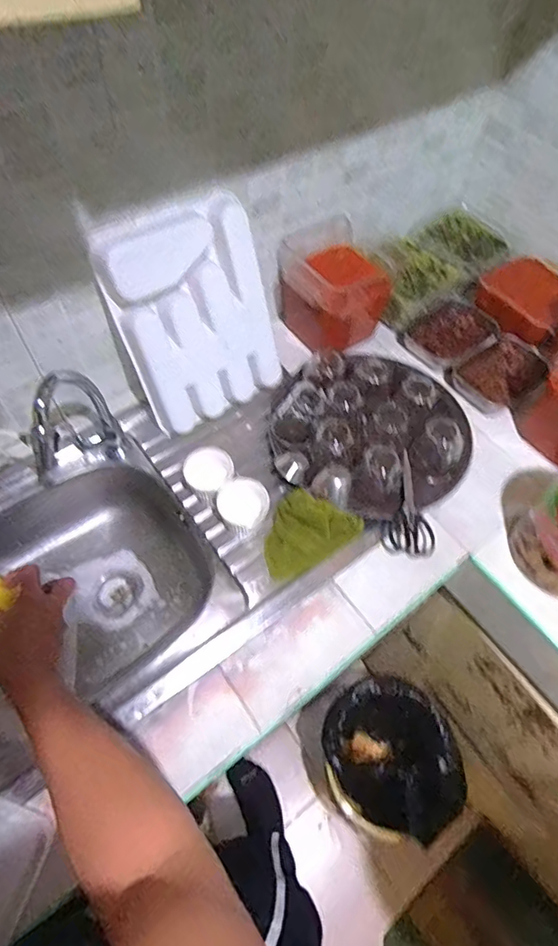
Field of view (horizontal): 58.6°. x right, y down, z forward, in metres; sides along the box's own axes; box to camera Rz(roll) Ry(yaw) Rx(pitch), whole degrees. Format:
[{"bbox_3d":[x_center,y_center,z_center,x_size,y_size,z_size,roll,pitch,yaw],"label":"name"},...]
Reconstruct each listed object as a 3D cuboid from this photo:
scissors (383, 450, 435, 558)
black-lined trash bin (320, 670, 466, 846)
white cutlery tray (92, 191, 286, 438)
[{"bbox_3d":[0.200,0.048,0.769,0.070,0.030,0.165,4,72,-1],"label":"scissors"},{"bbox_3d":[0.244,0.676,1.179,0.279,0.279,0.323,-14,61,-12],"label":"black-lined trash bin"},{"bbox_3d":[-0.129,-0.238,0.784,0.239,0.321,0.037,-28,38,-18],"label":"white cutlery tray"}]

